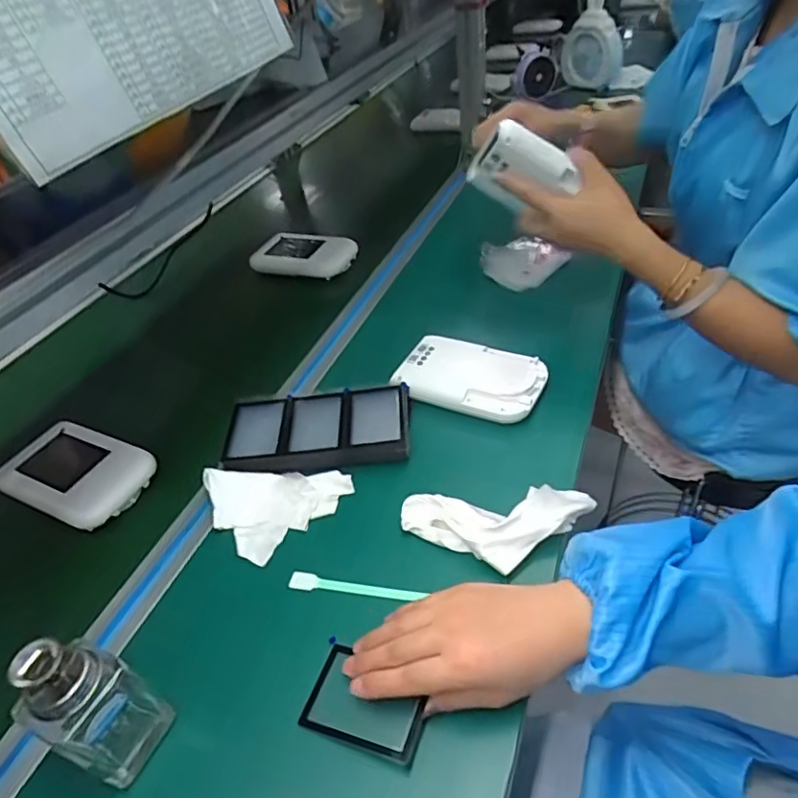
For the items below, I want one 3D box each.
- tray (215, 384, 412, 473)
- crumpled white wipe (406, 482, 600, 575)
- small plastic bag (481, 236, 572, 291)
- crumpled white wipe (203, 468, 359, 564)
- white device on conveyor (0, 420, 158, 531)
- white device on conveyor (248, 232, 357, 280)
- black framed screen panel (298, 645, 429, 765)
[{"bbox_3d":[-0.080,0.032,0.571,0.178,0.027,0.092,-5,42,2],"label":"tray"},{"bbox_3d":[0.084,0.099,0.462,0.157,0.034,0.073,-7,42,0],"label":"crumpled white wipe"},{"bbox_3d":[0.160,-0.188,0.775,0.099,0.027,0.092,-12,42,-6],"label":"small plastic bag"},{"bbox_3d":[-0.111,0.097,0.513,0.132,0.021,0.087,-6,42,1],"label":"crumpled white wipe"},{"bbox_3d":[-0.327,0.073,0.573,0.149,0.025,0.093,15,46,23],"label":"white device on conveyor"},{"bbox_3d":[-0.141,-0.222,0.870,0.149,0.028,0.092,13,45,21],"label":"white device on conveyor"},{"bbox_3d":[-0.022,0.204,0.384,0.080,0.013,0.055,5,50,26],"label":"black framed screen panel"}]

